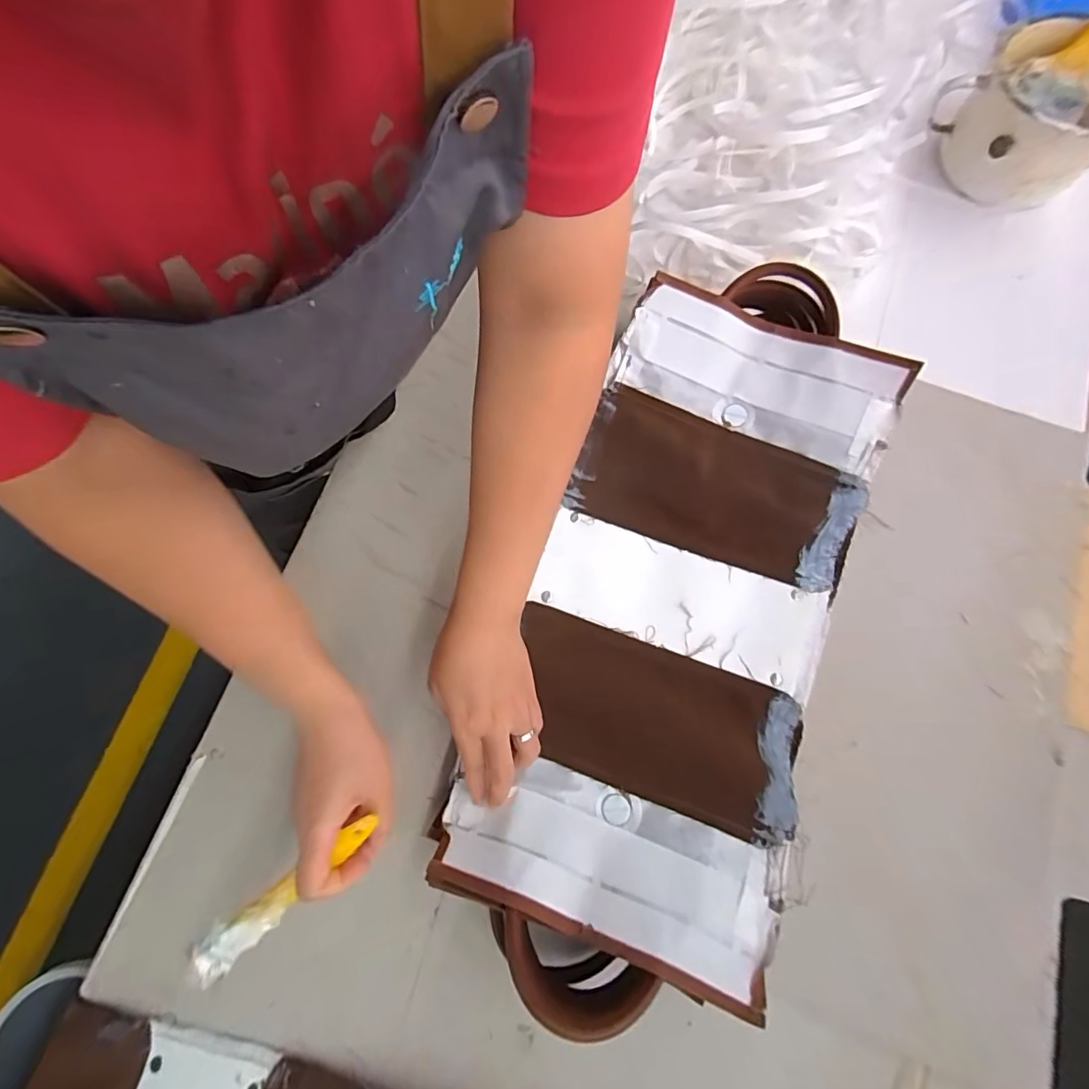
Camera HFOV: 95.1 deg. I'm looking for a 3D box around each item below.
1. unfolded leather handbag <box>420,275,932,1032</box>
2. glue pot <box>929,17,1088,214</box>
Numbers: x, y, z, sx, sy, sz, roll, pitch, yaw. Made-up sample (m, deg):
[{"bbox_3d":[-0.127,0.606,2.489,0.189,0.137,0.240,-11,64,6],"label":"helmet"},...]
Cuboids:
[{"bbox_3d":[0.110,0.032,0.391,0.245,0.079,0.554,19,77,6],"label":"unfolded leather handbag"},{"bbox_3d":[0.498,-0.435,0.504,0.156,0.083,0.147,0,76,1],"label":"glue pot"}]

